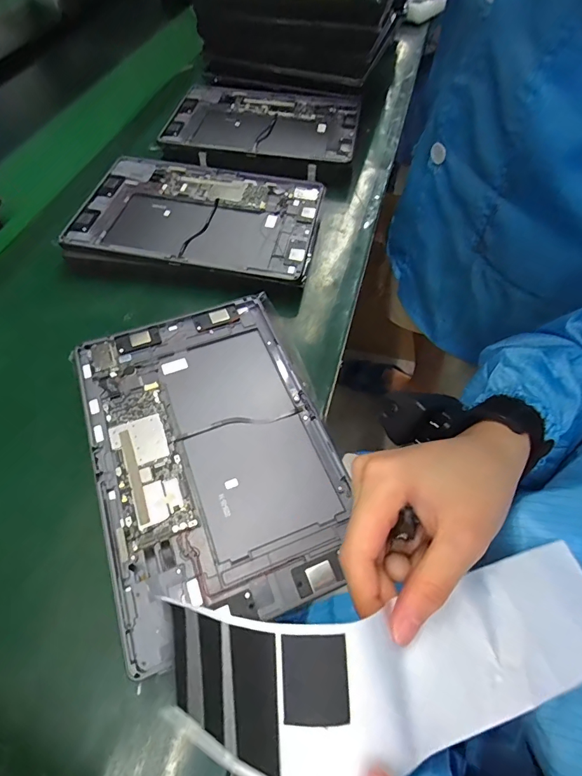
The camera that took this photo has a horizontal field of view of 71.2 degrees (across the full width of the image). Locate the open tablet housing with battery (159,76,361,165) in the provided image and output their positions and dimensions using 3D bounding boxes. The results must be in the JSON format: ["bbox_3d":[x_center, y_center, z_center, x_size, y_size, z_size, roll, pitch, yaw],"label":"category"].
[{"bbox_3d":[-0.036,-0.368,0.556,0.251,0.020,0.175,11,59,9],"label":"open tablet housing with battery"}]

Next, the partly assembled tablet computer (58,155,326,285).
[{"bbox_3d":[-0.099,-0.191,0.443,0.252,0.010,0.169,6,58,6],"label":"partly assembled tablet computer"}]

